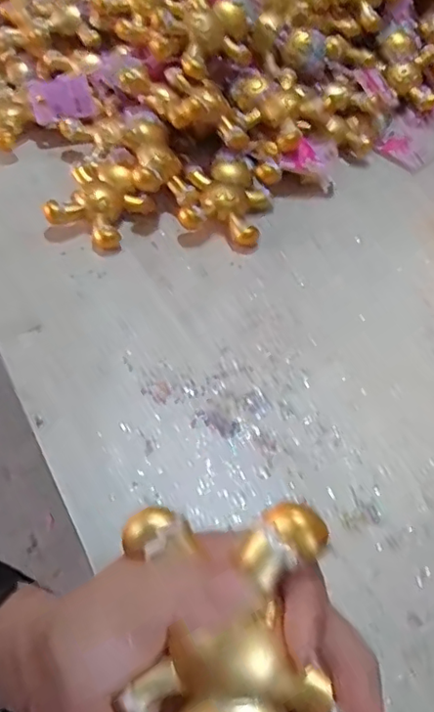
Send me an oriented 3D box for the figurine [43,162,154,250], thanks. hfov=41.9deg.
[{"bbox_3d":[-0.104,-0.143,0.528,0.079,0.031,0.090,22,56,13],"label":"figurine"}]

